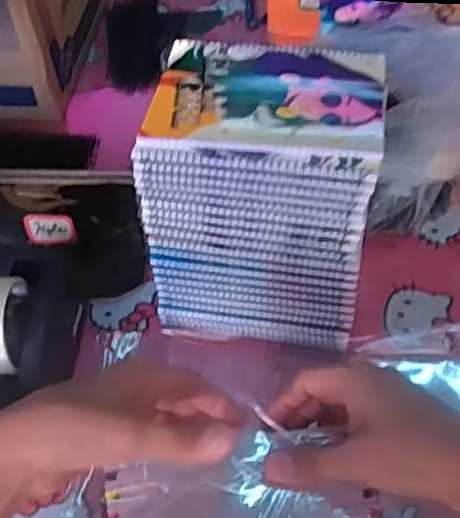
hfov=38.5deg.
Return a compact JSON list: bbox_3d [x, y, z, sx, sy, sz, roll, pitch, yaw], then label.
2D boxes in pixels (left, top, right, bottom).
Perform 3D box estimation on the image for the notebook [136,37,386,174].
[{"bbox_3d":[0.033,-0.141,0.567,0.195,0.011,0.160,7,49,9],"label":"notebook"}]

